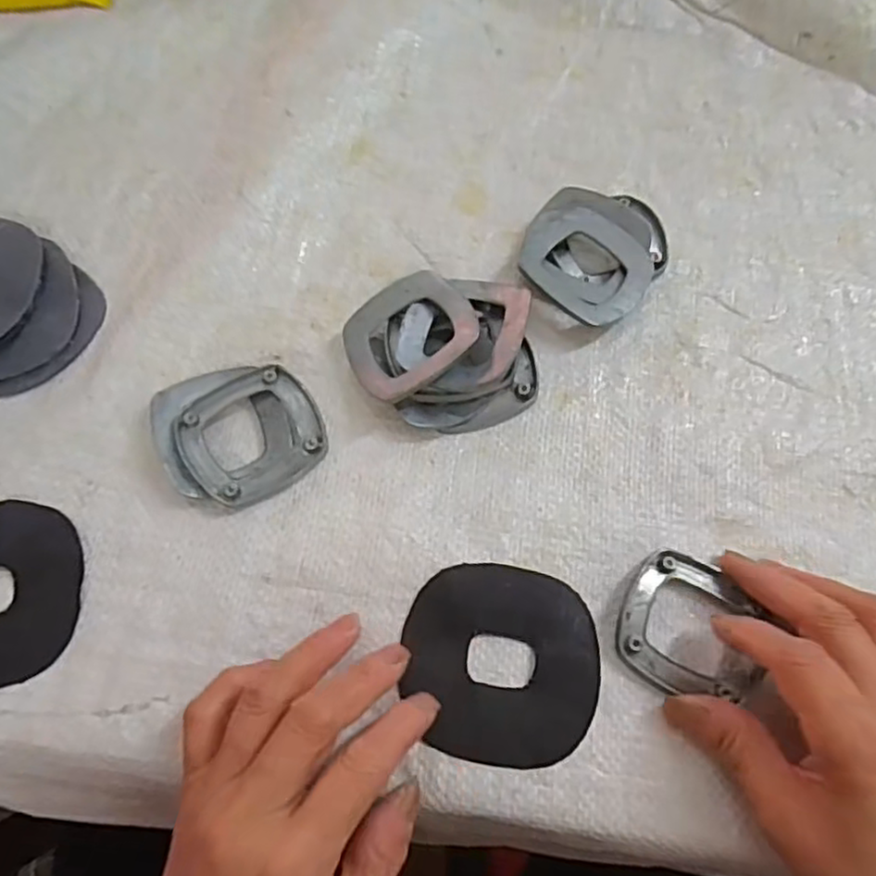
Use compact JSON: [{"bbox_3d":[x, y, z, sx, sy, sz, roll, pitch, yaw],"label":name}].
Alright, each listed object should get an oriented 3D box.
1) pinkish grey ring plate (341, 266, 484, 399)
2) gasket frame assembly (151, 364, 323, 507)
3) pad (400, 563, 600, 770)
[{"bbox_3d":[-0.014,-0.048,0.315,0.062,0.005,0.056,-33,62,4],"label":"pinkish grey ring plate"},{"bbox_3d":[-0.091,-0.004,0.310,0.069,0.012,0.067,-24,71,-11],"label":"gasket frame assembly"},{"bbox_3d":[0.026,0.093,0.281,0.079,0.004,0.076,7,68,1],"label":"pad"}]

